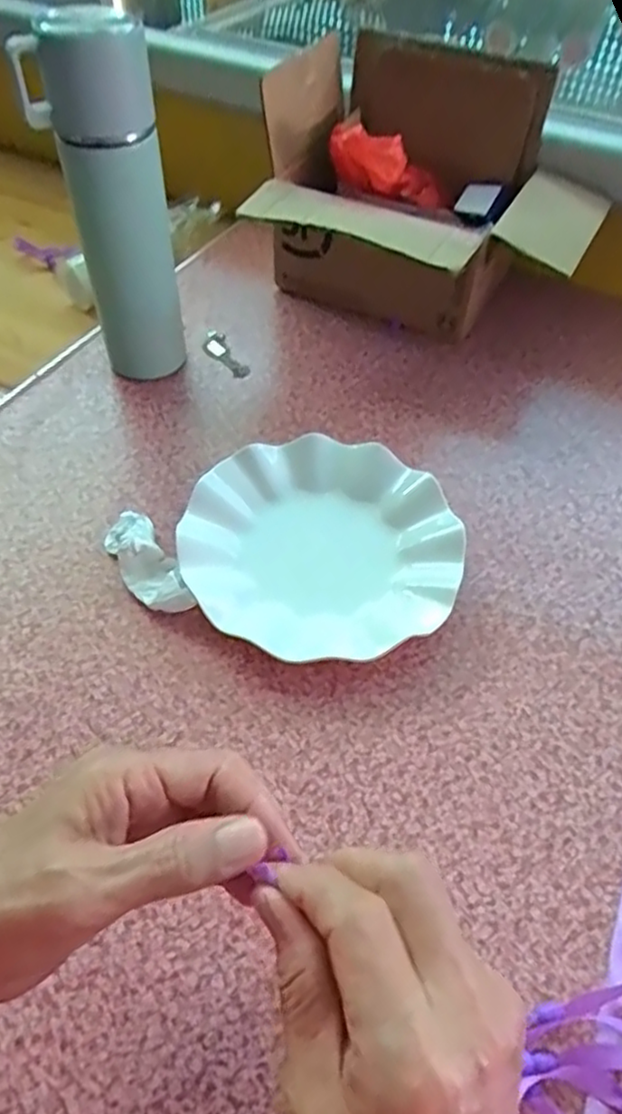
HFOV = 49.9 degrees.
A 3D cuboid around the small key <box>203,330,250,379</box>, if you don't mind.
[{"bbox_3d":[-0.079,-0.183,0.600,0.025,0.005,0.067,-23,57,-19],"label":"small key"}]

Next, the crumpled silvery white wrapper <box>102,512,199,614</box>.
[{"bbox_3d":[-0.109,0.004,0.440,0.033,0.024,0.089,-24,57,-20],"label":"crumpled silvery white wrapper"}]

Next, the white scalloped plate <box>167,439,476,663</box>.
[{"bbox_3d":[0.007,-0.008,0.453,0.179,0.026,0.173,1,52,-2],"label":"white scalloped plate"}]

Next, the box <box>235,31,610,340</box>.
[{"bbox_3d":[0.104,-0.309,0.596,0.273,0.184,0.227,17,53,10],"label":"box"}]

